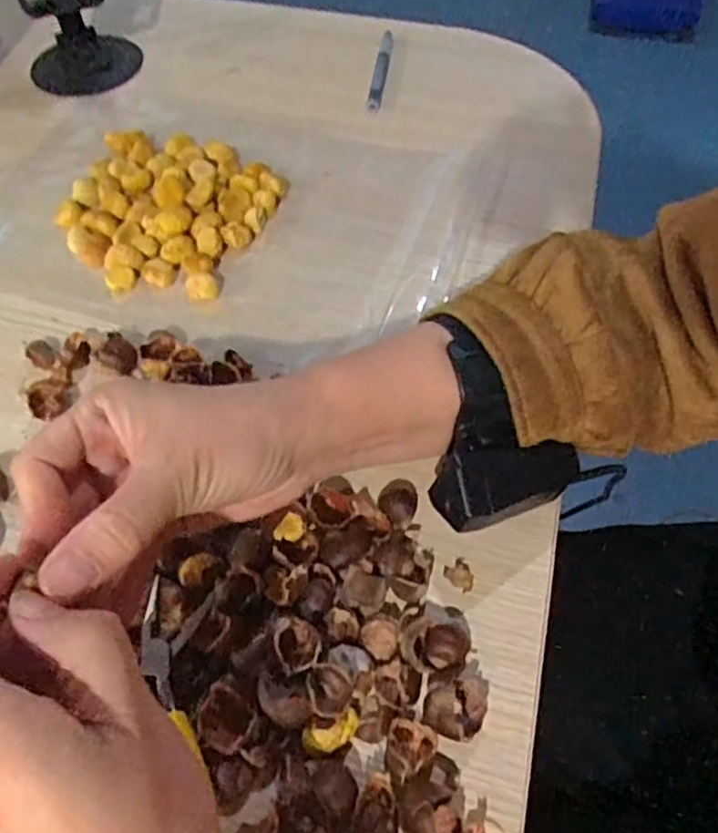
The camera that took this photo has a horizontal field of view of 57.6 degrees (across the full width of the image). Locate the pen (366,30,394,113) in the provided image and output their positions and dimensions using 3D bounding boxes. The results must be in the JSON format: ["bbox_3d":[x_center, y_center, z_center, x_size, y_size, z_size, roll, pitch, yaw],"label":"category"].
[{"bbox_3d":[0.020,-0.304,0.562,0.012,0.010,0.120,6,57,5],"label":"pen"}]

